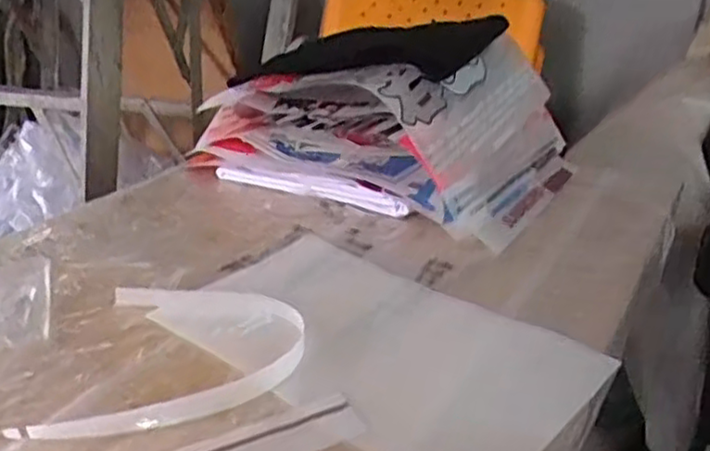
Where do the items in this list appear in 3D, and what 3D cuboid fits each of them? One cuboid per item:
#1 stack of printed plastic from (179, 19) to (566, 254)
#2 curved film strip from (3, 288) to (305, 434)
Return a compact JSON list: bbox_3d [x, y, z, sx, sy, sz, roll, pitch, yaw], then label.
[{"bbox_3d":[0.035,-0.134,0.827,0.392,0.151,0.300,14,28,28],"label":"stack of printed plastic"},{"bbox_3d":[-0.121,0.092,0.505,0.166,0.013,0.175,2,25,5],"label":"curved film strip"}]

